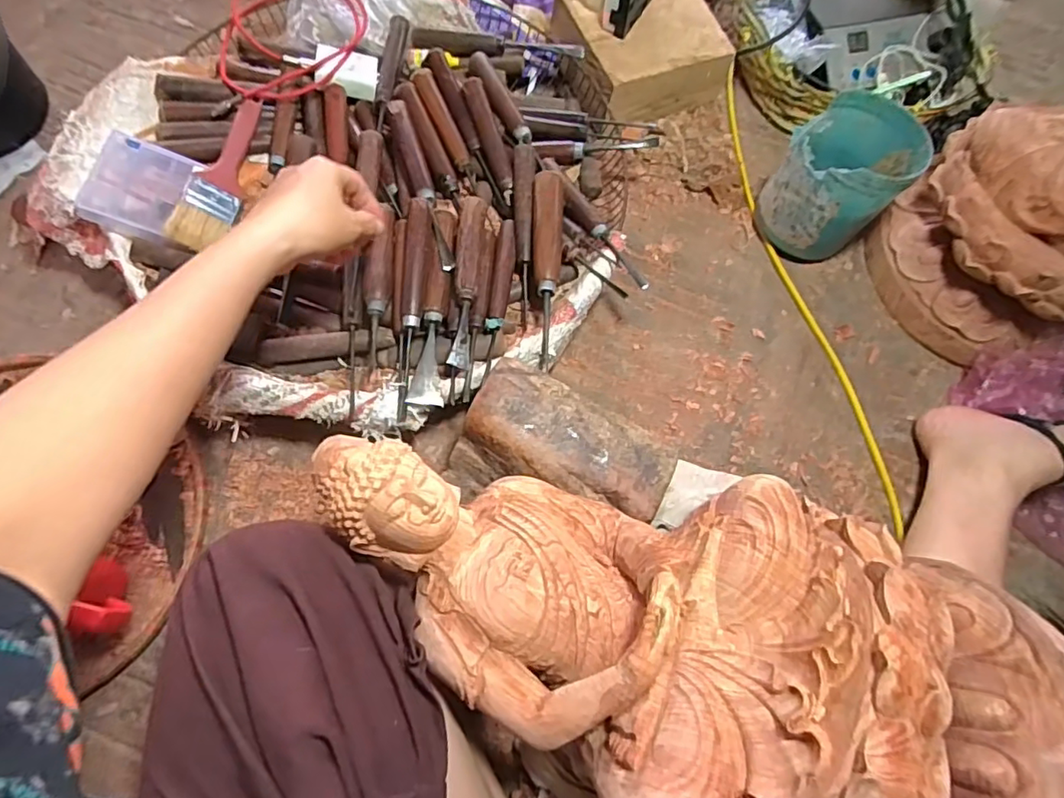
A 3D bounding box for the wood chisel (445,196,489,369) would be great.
[{"bbox_3d":[-0.058,-0.105,0.505,0.022,0.027,0.172,5,71,-3],"label":"wood chisel"}]

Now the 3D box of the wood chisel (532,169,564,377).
[{"bbox_3d":[0.015,-0.120,0.517,0.027,0.033,0.184,2,71,-5],"label":"wood chisel"}]

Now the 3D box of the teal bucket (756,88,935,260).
[{"bbox_3d":[0.306,-0.219,0.580,0.118,0.120,0.107,-42,78,-15],"label":"teal bucket"}]

